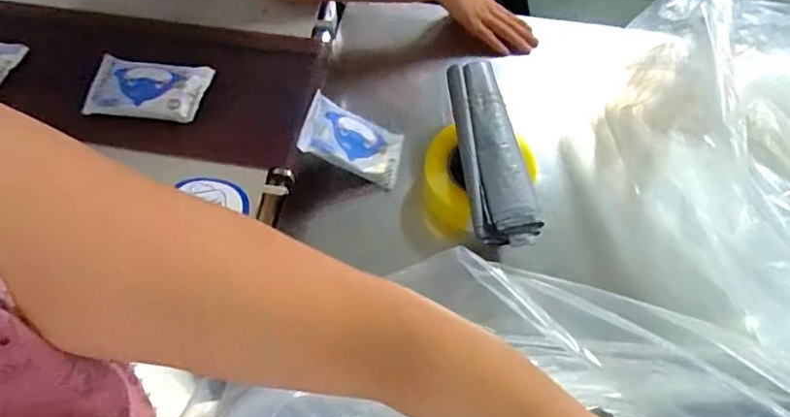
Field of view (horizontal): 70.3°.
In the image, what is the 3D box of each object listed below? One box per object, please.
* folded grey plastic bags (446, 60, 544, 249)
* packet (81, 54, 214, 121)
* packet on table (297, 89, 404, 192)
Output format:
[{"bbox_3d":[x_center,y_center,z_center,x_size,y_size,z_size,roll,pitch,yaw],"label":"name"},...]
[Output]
[{"bbox_3d":[0.114,-0.070,0.680,0.073,0.026,0.240,-9,66,-5],"label":"folded grey plastic bags"},{"bbox_3d":[-0.313,-0.150,0.711,0.143,0.027,0.086,5,66,1],"label":"packet"},{"bbox_3d":[-0.055,-0.088,0.741,0.143,0.020,0.086,22,60,-26],"label":"packet on table"}]

